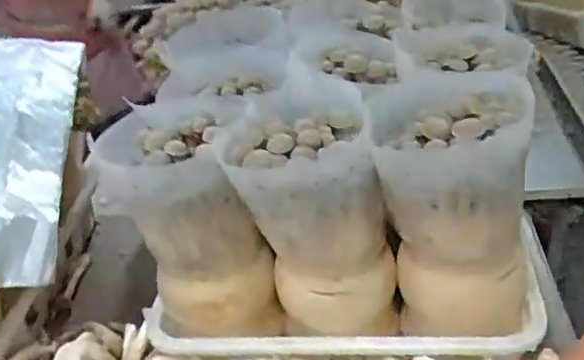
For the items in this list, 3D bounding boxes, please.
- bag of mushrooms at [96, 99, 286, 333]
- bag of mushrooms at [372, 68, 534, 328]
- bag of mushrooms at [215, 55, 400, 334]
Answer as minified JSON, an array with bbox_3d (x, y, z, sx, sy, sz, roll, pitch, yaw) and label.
[{"bbox_3d":[-0.108,0.044,0.683,0.141,0.235,0.144,-13,34,-7],"label":"bag of mushrooms"},{"bbox_3d":[0.165,0.022,0.658,0.143,0.224,0.164,-1,35,10],"label":"bag of mushrooms"},{"bbox_3d":[0.012,0.027,0.659,0.137,0.233,0.164,-13,34,-8],"label":"bag of mushrooms"}]

